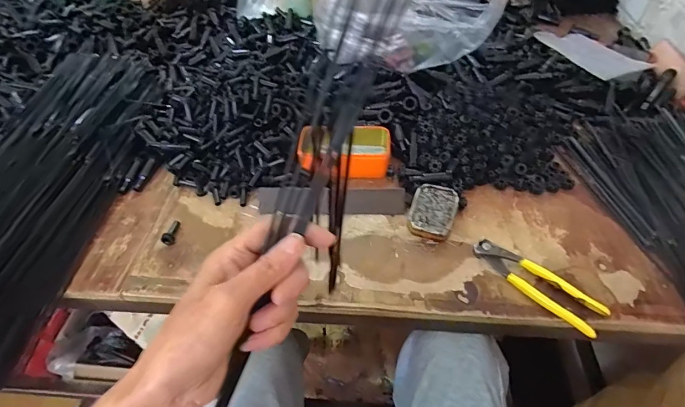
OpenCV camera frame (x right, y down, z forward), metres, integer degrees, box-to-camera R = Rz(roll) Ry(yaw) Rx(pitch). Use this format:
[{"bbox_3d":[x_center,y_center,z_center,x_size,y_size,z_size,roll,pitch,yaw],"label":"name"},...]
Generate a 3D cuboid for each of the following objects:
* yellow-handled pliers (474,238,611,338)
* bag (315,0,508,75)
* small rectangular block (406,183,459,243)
[{"bbox_3d":[0.245,0.097,0.498,0.043,0.017,0.161,-34,56,-25],"label":"yellow-handled pliers"},{"bbox_3d":[0.111,-0.359,0.675,0.299,0.247,0.167,-4,49,-2],"label":"bag"},{"bbox_3d":[0.133,0.009,0.575,0.063,0.022,0.093,17,51,16],"label":"small rectangular block"}]

